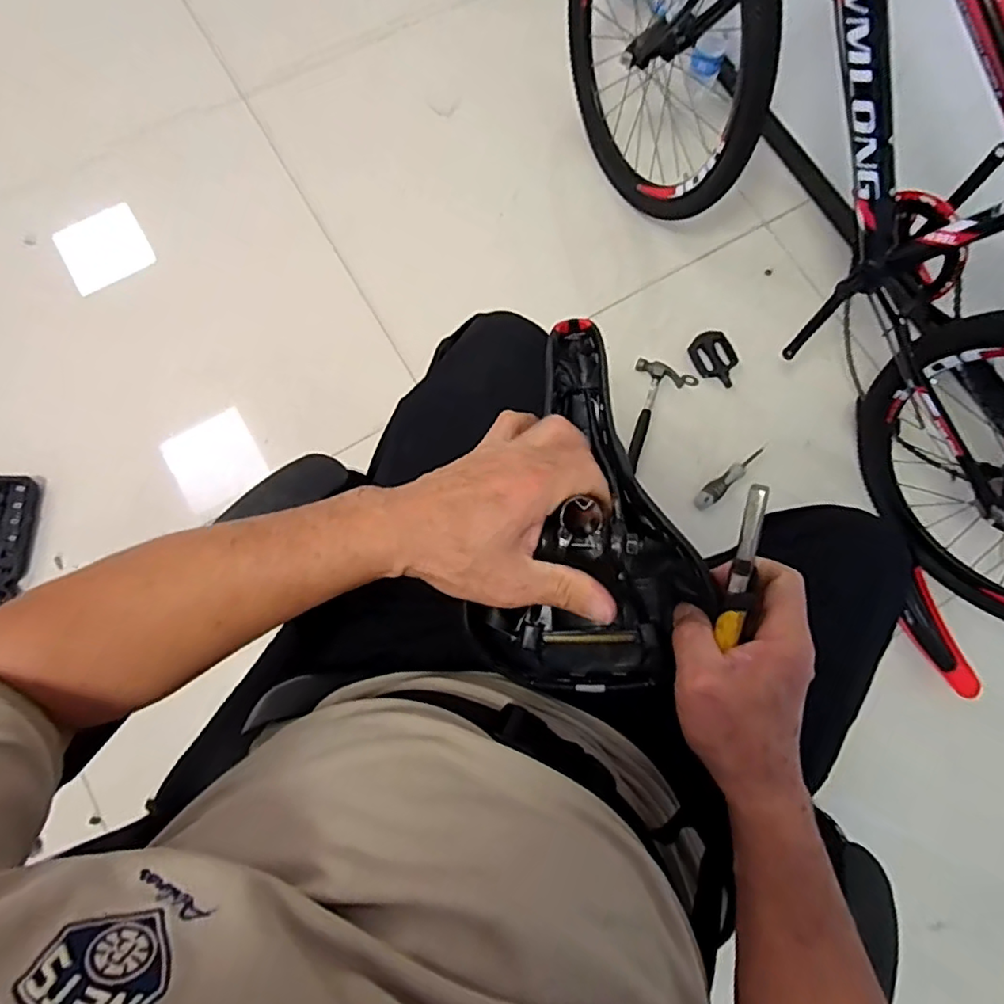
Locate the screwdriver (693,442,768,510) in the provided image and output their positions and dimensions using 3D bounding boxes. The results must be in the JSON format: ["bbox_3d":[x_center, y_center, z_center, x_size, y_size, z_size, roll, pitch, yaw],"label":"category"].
[{"bbox_3d":[0.428,-0.045,1.118,0.180,0.035,0.034,-36,80,-9],"label":"screwdriver"}]

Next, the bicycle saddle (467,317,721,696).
[{"bbox_3d":[0.054,0.000,0.392,0.138,0.083,0.253,1,86,-1],"label":"bicycle saddle"}]

